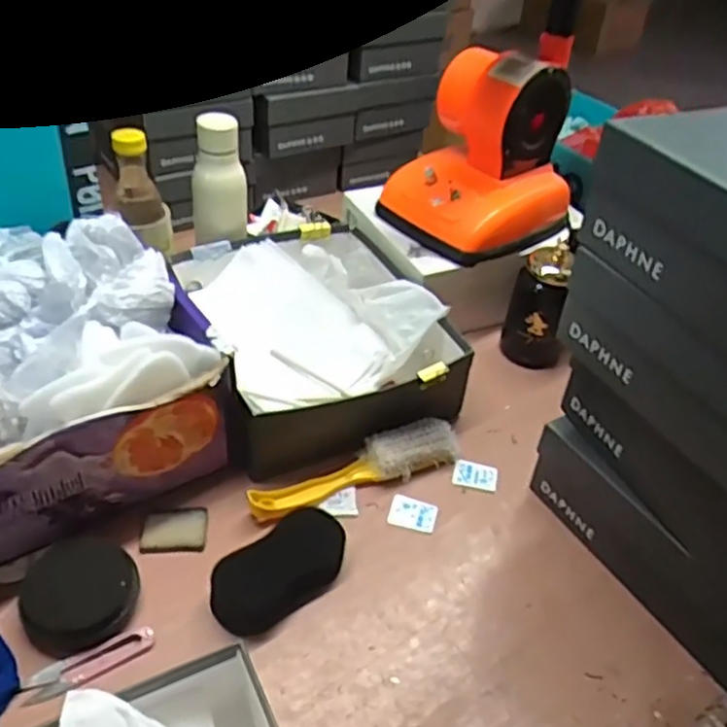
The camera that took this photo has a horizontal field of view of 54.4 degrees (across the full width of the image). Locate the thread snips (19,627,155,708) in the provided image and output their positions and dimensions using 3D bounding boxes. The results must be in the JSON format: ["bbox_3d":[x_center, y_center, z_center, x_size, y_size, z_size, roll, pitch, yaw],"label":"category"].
[{"bbox_3d":[-0.219,0.239,0.565,0.099,0.008,0.024,-16,45,-24],"label":"thread snips"}]

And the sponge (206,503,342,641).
[{"bbox_3d":[-0.072,0.181,0.626,0.125,0.038,0.064,-24,48,-30],"label":"sponge"}]

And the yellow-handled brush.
[{"bbox_3d":[-0.006,0.109,0.719,0.227,0.037,0.054,-18,46,-26],"label":"yellow-handled brush"}]

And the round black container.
[{"bbox_3d":[-0.239,0.194,0.600,0.090,0.027,0.093,4,40,-3],"label":"round black container"}]

